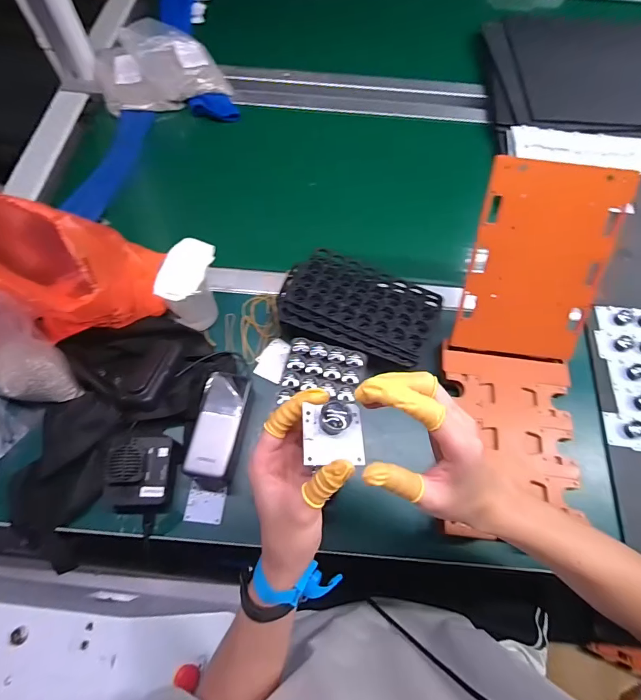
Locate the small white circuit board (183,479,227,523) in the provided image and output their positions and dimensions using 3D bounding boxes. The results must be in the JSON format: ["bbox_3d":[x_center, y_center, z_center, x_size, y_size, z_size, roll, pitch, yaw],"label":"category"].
[{"bbox_3d":[-0.143,0.192,0.492,0.046,0.004,0.043,5,66,1],"label":"small white circuit board"}]

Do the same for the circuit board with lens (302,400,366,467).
[{"bbox_3d":[0.011,0.060,0.285,0.042,0.018,0.044,-2,66,-2],"label":"circuit board with lens"}]

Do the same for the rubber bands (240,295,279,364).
[{"bbox_3d":[-0.091,-0.033,0.595,0.056,0.011,0.111,-5,66,-4],"label":"rubber bands"}]

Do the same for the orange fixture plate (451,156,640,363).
[{"bbox_3d":[0.276,-0.105,0.496,0.167,0.234,0.013,6,26,2],"label":"orange fixture plate"}]

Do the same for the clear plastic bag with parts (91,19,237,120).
[{"bbox_3d":[-0.322,-0.563,0.781,0.257,0.085,0.157,-12,67,-7],"label":"clear plastic bag with parts"}]

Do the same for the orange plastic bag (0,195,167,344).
[{"bbox_3d":[-0.327,-0.116,0.501,0.204,0.197,0.143,12,66,4],"label":"orange plastic bag"}]

